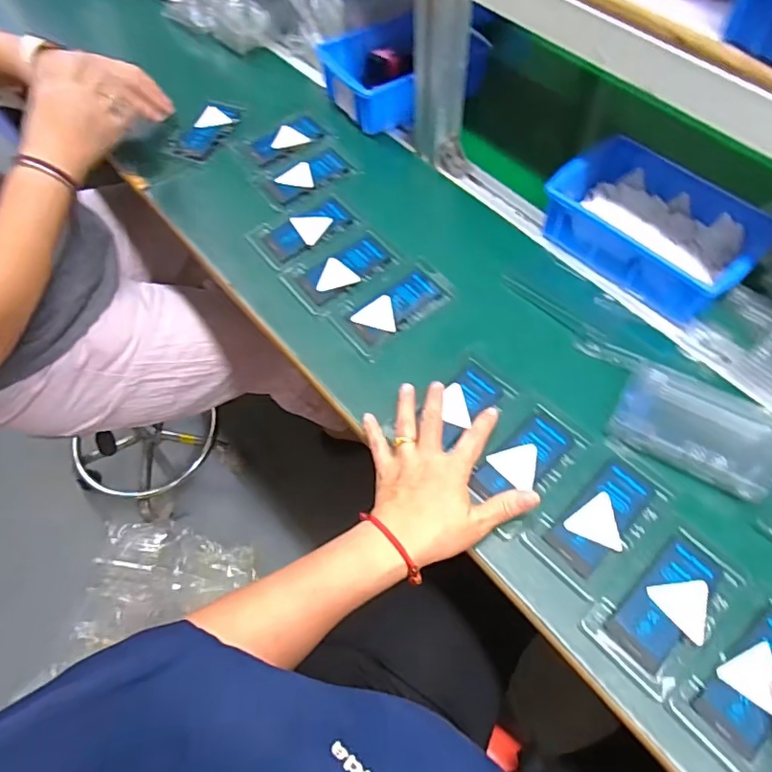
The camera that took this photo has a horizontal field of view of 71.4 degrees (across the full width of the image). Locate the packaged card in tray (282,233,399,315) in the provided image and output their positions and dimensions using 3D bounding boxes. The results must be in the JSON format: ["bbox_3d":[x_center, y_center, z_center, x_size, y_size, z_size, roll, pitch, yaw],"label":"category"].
[{"bbox_3d":[-0.048,-0.129,0.593,0.118,0.004,0.072,-35,66,-16],"label":"packaged card in tray"}]

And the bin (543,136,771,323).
[{"bbox_3d":[0.285,-0.172,0.575,0.208,0.058,0.144,39,69,21],"label":"bin"}]

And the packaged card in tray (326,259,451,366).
[{"bbox_3d":[0.008,-0.089,0.569,0.127,0.004,0.068,-39,67,-18],"label":"packaged card in tray"}]

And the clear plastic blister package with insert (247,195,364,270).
[{"bbox_3d":[-0.094,-0.182,0.627,0.119,0.007,0.070,-33,65,-15],"label":"clear plastic blister package with insert"}]

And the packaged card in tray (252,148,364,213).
[{"bbox_3d":[-0.100,-0.261,0.670,0.116,0.007,0.075,-32,65,-14],"label":"packaged card in tray"}]

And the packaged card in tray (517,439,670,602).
[{"bbox_3d":[0.180,0.109,0.450,0.119,0.006,0.070,-40,67,-18],"label":"packaged card in tray"}]

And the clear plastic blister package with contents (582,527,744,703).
[{"bbox_3d":[0.218,0.169,0.418,0.070,0.005,0.117,40,70,21],"label":"clear plastic blister package with contents"}]

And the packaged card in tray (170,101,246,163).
[{"bbox_3d":[-0.237,-0.341,0.716,0.060,0.008,0.121,18,63,12],"label":"packaged card in tray"}]

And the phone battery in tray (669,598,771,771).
[{"bbox_3d":[0.273,0.218,0.390,0.120,0.006,0.070,-37,66,-16],"label":"phone battery in tray"}]

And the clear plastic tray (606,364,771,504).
[{"bbox_3d":[0.273,0.037,0.471,0.130,0.031,0.084,23,64,14],"label":"clear plastic tray"}]

